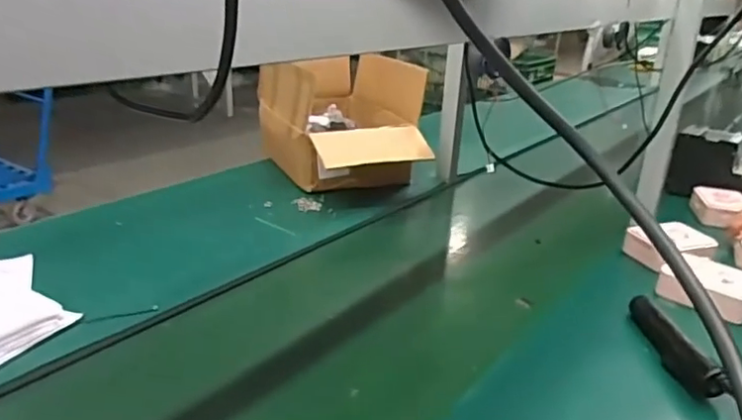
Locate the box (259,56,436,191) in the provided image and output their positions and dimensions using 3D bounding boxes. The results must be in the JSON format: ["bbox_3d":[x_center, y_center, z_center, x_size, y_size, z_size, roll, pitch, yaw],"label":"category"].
[{"bbox_3d":[-0.073,-0.195,1.438,0.318,0.213,0.445,-5,23,-21],"label":"box"}]

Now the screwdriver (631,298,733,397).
[{"bbox_3d":[0.390,0.170,0.794,0.032,0.044,0.218,2,21,-3],"label":"screwdriver"}]

